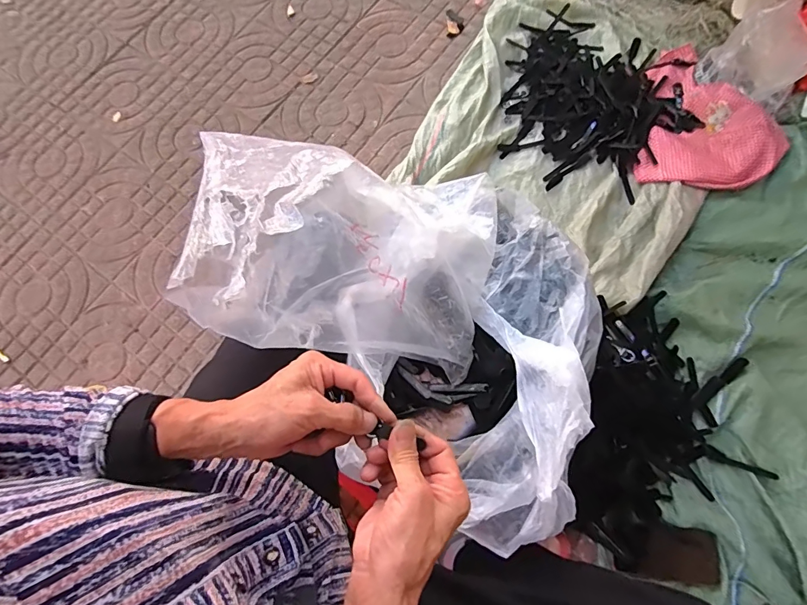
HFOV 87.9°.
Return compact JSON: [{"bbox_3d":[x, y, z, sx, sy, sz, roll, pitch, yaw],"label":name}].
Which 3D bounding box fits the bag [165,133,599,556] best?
[{"bbox_3d":[0.022,-0.023,0.450,0.466,0.260,0.362,32,77,11],"label":"bag"}]

